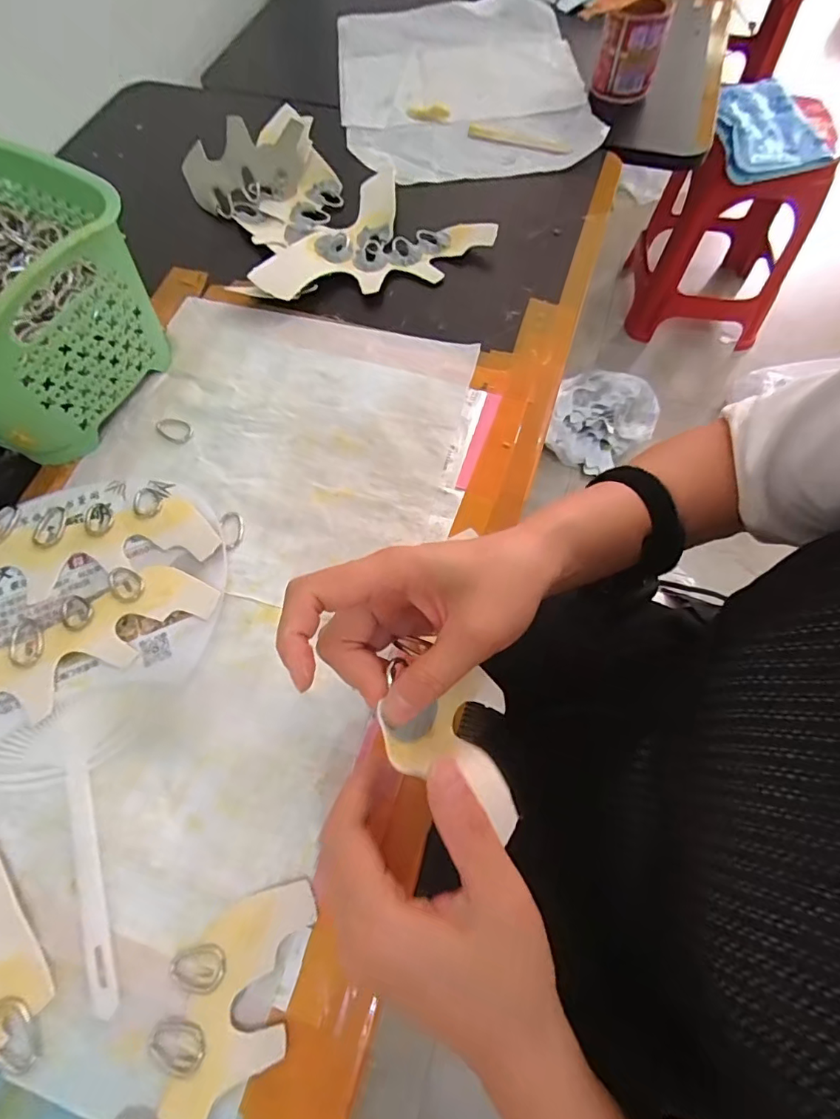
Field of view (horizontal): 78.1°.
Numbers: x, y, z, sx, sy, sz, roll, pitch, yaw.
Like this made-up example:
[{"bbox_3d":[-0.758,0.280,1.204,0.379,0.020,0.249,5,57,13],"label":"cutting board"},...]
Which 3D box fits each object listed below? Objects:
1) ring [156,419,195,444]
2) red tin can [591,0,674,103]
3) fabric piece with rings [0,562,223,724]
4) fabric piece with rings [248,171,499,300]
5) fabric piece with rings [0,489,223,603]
[{"bbox_3d":[-0.191,-0.101,0.403,0.032,0.004,0.018,23,69,12],"label":"ring"},{"bbox_3d":[0.223,-0.541,0.546,0.063,0.076,0.052,16,68,9],"label":"red tin can"},{"bbox_3d":[-0.233,0.062,0.326,0.207,0.006,0.082,-30,68,-11],"label":"fabric piece with rings"},{"bbox_3d":[-0.053,-0.279,0.466,0.193,0.026,0.140,-41,71,-15],"label":"fabric piece with rings"},{"bbox_3d":[-0.251,-0.008,0.358,0.208,0.007,0.077,-17,67,-6],"label":"fabric piece with rings"}]

